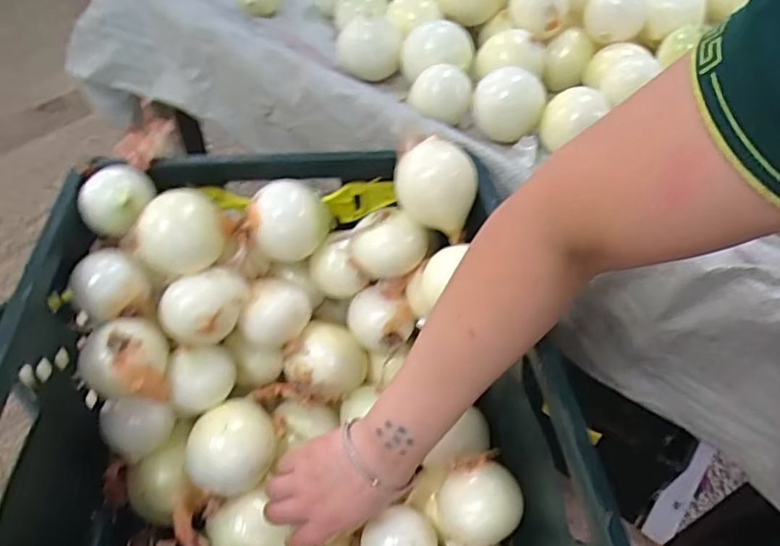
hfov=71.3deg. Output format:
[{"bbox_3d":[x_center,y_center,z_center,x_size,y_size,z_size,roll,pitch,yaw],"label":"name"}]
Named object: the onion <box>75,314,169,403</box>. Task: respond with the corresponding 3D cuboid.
[{"bbox_3d":[-0.235,0.074,0.483,0.070,0.057,0.067,3,49,0],"label":"onion"}]

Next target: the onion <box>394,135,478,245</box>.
[{"bbox_3d":[0.042,-0.082,0.512,0.075,0.064,0.061,11,50,7],"label":"onion"}]

